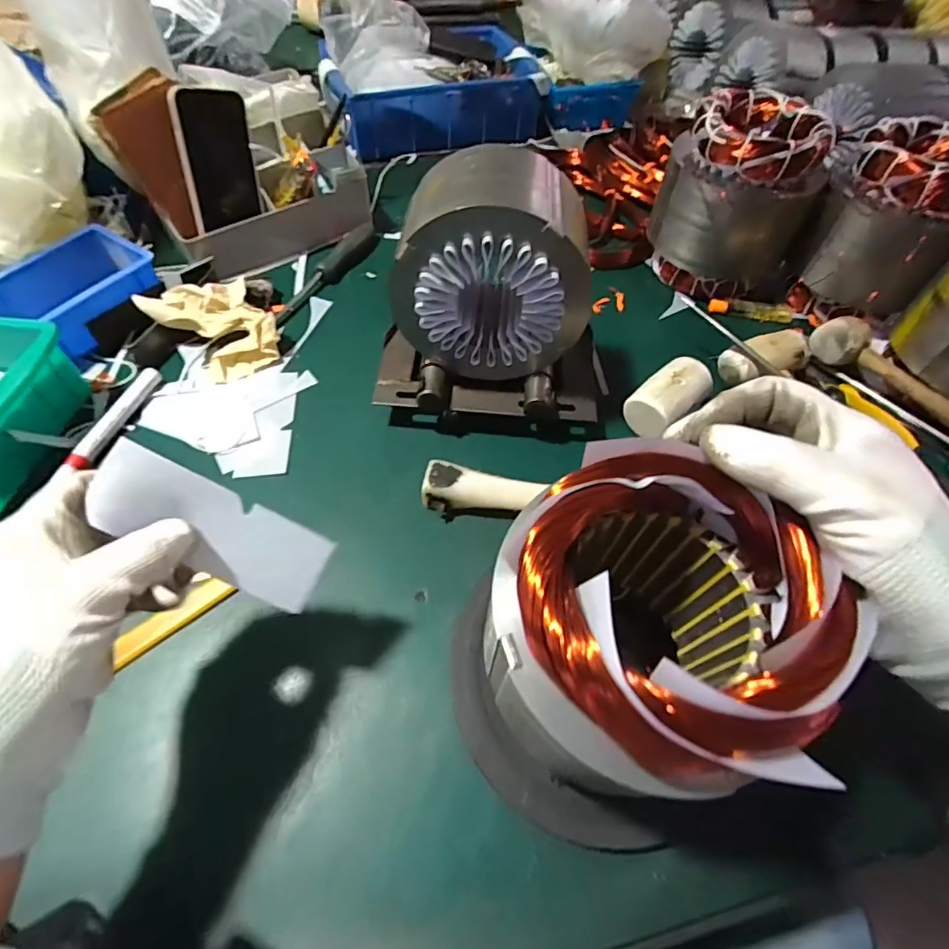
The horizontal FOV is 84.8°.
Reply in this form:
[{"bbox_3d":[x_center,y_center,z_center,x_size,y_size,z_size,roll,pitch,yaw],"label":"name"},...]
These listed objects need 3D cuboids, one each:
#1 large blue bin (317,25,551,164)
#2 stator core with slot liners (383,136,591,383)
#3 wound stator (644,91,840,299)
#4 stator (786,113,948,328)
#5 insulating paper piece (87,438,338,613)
[{"bbox_3d":[-0.069,-0.580,0.784,0.301,0.083,0.204,-18,59,-14],"label":"large blue bin"},{"bbox_3d":[0.016,-0.166,0.419,0.151,0.138,0.105,6,56,2],"label":"stator core with slot liners"},{"bbox_3d":[0.281,-0.296,0.562,0.153,0.156,0.137,33,61,18],"label":"wound stator"},{"bbox_3d":[0.432,-0.263,0.549,0.135,0.157,0.137,-39,66,-24],"label":"stator"},{"bbox_3d":[-0.138,0.030,0.278,0.119,0.007,0.044,33,70,-23],"label":"insulating paper piece"}]

